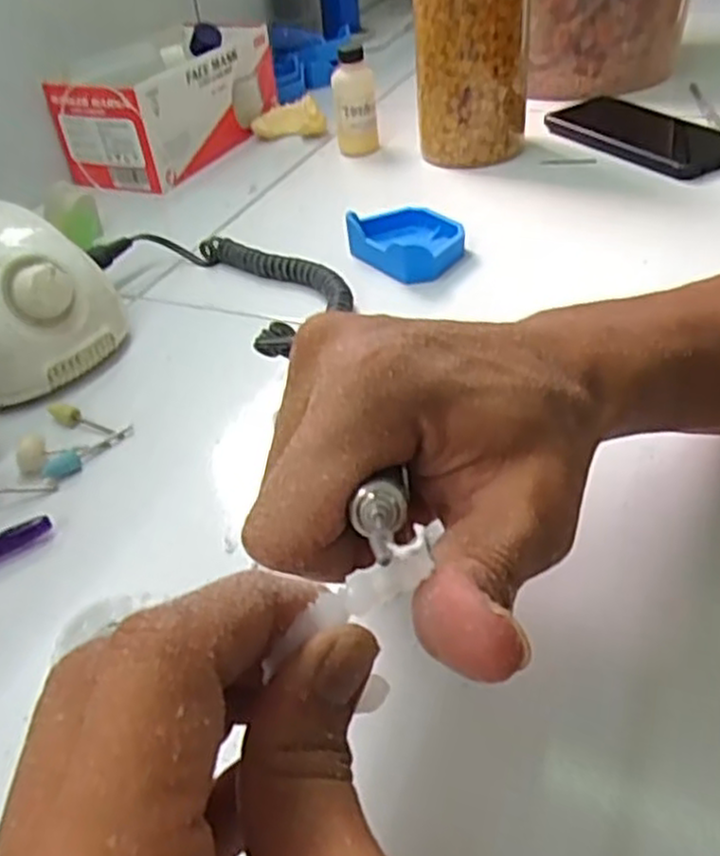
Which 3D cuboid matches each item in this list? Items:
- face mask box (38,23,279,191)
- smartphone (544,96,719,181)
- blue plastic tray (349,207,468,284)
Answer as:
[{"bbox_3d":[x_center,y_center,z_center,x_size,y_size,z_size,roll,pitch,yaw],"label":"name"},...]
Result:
[{"bbox_3d":[-0.175,-0.305,0.698,0.115,0.086,0.202,11,43,22],"label":"face mask box"},{"bbox_3d":[0.233,-0.245,0.625,0.085,0.018,0.172,-26,42,-21],"label":"smartphone"},{"bbox_3d":[0.033,-0.126,0.505,0.059,0.026,0.082,-29,43,-24],"label":"blue plastic tray"}]

